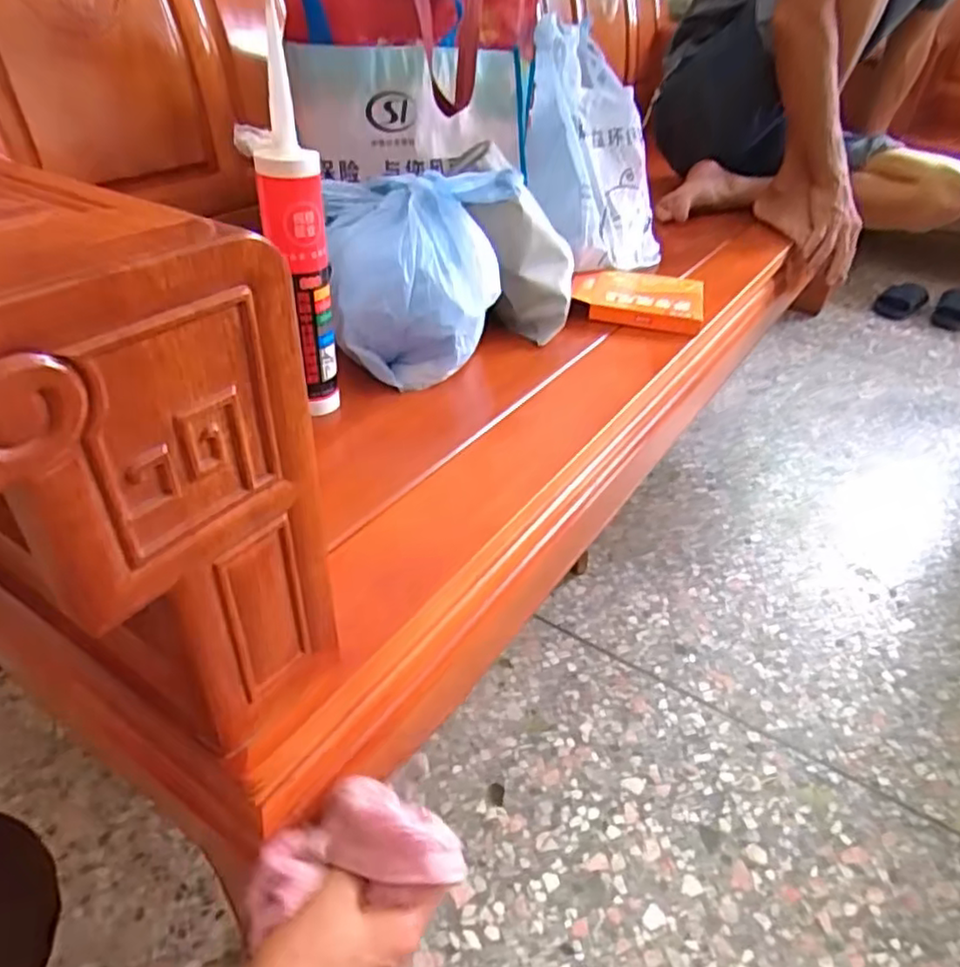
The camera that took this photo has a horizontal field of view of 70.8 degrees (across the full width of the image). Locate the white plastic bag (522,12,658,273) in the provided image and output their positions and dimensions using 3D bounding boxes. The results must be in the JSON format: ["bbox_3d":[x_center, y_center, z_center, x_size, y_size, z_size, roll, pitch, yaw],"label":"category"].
[{"bbox_3d":[0.165,-0.450,0.930,0.218,0.265,0.190,9,38,4],"label":"white plastic bag"}]

